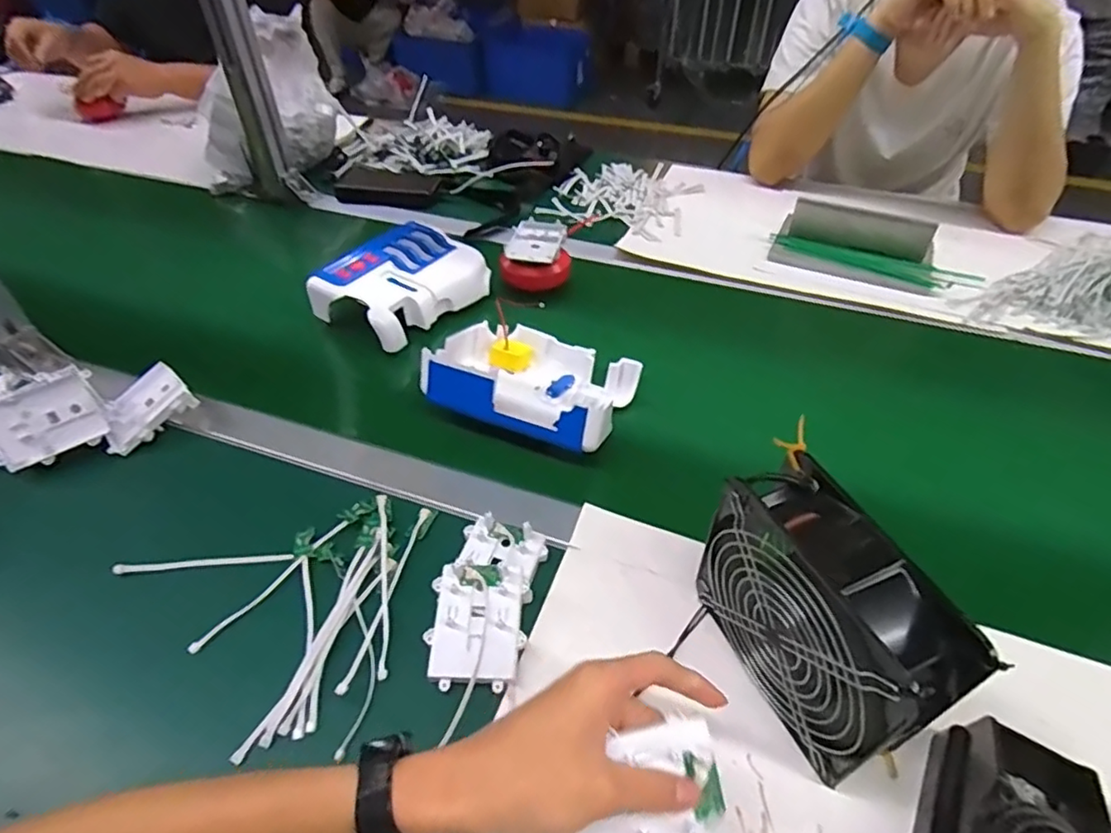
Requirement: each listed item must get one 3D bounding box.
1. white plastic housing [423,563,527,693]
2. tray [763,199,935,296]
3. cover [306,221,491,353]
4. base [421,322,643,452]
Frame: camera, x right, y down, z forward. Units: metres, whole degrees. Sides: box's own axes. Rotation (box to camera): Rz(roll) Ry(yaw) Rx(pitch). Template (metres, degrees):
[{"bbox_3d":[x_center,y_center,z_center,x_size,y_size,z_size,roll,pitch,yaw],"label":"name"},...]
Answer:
[{"bbox_3d":[-0.058,0.151,0.441,0.065,0.026,0.081,3,45,2],"label":"white plastic housing"},{"bbox_3d":[0.405,-0.236,0.819,0.204,0.051,0.101,16,47,16],"label":"tray"},{"bbox_3d":[-0.180,-0.162,0.731,0.134,0.051,0.180,27,50,23],"label":"cover"},{"bbox_3d":[-0.021,-0.045,0.608,0.186,0.061,0.143,19,47,17],"label":"base"}]

